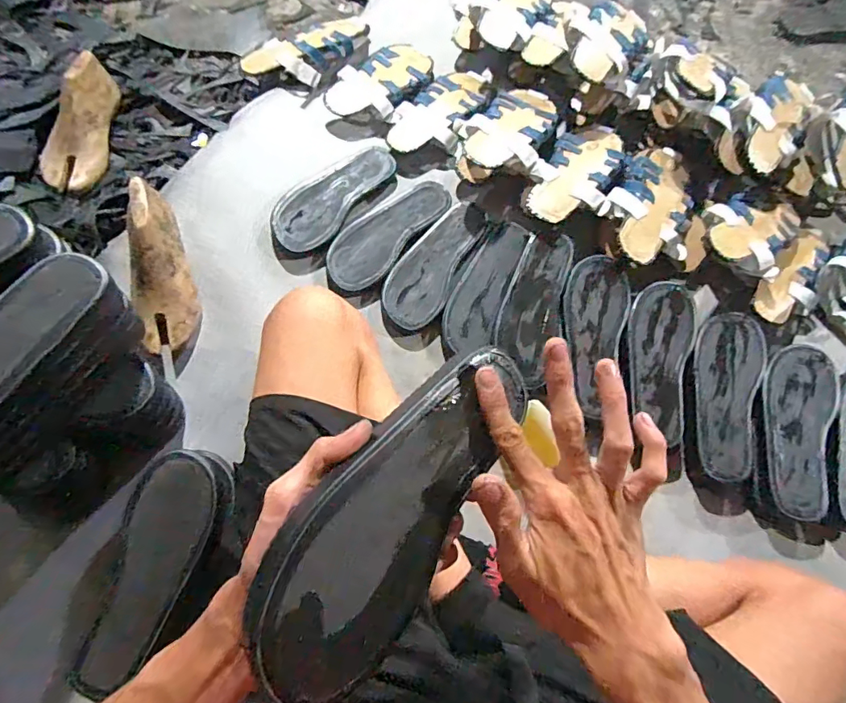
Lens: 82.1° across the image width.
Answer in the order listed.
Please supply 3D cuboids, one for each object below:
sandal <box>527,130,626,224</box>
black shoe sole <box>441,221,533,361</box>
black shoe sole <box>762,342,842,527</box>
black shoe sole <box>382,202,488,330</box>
[{"bbox_3d":[0.243,-0.285,0.757,0.113,0.036,0.230,35,65,7],"label":"sandal"},{"bbox_3d":[0.092,-0.100,0.723,0.078,0.017,0.224,20,73,4],"label":"black shoe sole"},{"bbox_3d":[0.509,0.101,0.656,0.093,0.018,0.232,20,73,4],"label":"black shoe sole"},{"bbox_3d":[0.016,-0.139,0.736,0.092,0.012,0.225,26,74,5],"label":"black shoe sole"}]

